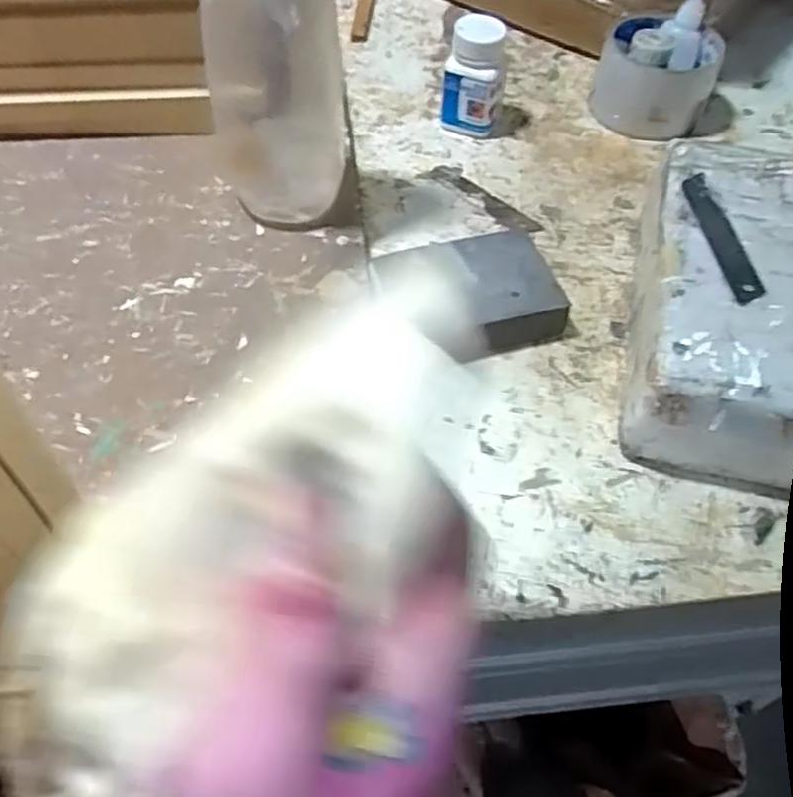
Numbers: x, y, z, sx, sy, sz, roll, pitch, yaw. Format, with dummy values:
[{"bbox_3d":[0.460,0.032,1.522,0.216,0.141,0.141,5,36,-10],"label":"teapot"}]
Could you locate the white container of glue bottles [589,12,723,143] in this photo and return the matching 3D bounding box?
[{"bbox_3d":[0.194,-0.238,0.554,0.087,0.056,0.079,22,57,14],"label":"white container of glue bottles"}]

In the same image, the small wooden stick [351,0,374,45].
[{"bbox_3d":[-0.029,-0.339,0.651,0.014,0.009,0.095,4,55,1],"label":"small wooden stick"}]

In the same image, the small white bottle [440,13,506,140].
[{"bbox_3d":[0.054,-0.227,0.531,0.039,0.075,0.034,9,55,5],"label":"small white bottle"}]

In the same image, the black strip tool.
[{"bbox_3d":[0.171,-0.086,0.391,0.016,0.005,0.098,-3,55,-4],"label":"black strip tool"}]

